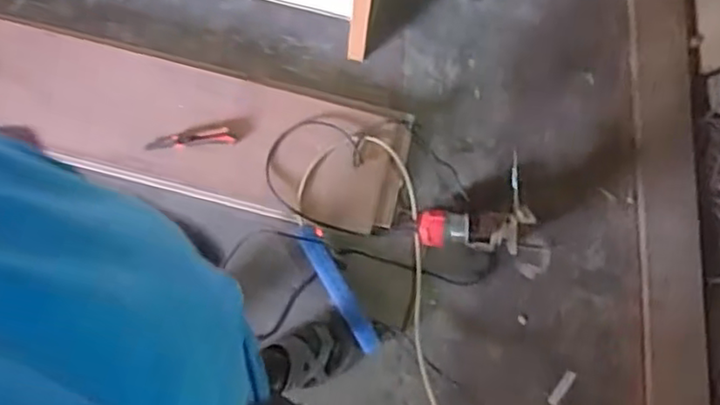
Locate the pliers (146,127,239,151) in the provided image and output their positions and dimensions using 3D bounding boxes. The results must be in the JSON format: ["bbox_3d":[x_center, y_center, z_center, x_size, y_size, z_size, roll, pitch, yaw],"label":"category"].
[{"bbox_3d":[-0.366,-0.137,1.431,0.192,0.014,0.040,-6,76,-4],"label":"pliers"}]

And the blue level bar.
[{"bbox_3d":[-0.046,0.180,1.389,0.043,0.034,0.298,-28,79,-9],"label":"blue level bar"}]

